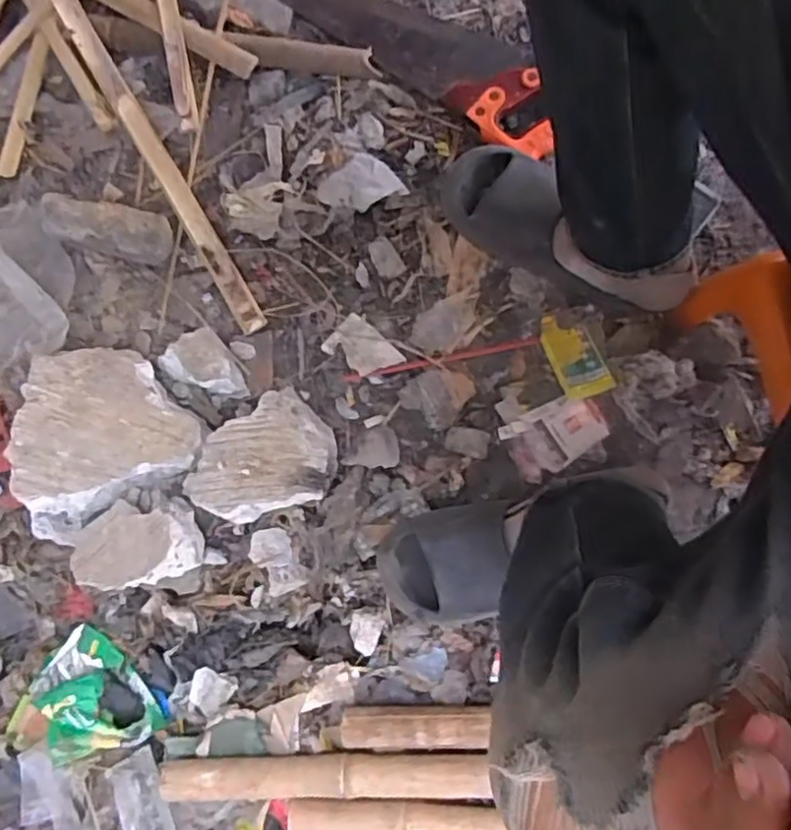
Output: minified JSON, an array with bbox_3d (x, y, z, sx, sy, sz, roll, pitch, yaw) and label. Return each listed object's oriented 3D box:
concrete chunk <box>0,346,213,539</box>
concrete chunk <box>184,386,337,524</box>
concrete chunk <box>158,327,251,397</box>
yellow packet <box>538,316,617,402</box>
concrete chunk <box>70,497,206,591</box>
[{"bbox_3d":[-0.364,0.013,0.805,0.238,0.035,0.199,-30,80,0],"label":"concrete chunk"},{"bbox_3d":[-0.146,0.059,0.769,0.163,0.045,0.128,-36,80,-2],"label":"concrete chunk"},{"bbox_3d":[-0.226,-0.053,0.803,0.075,0.043,0.097,-40,81,-3],"label":"concrete chunk"},{"bbox_3d":[0.204,-0.070,0.782,0.053,0.015,0.103,-21,80,1],"label":"yellow packet"},{"bbox_3d":[-0.303,0.145,0.775,0.171,0.058,0.097,-8,81,2],"label":"concrete chunk"}]

